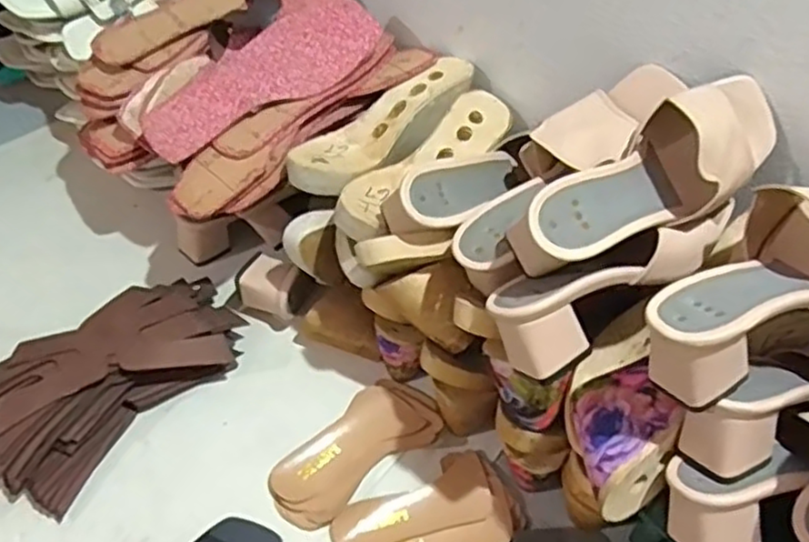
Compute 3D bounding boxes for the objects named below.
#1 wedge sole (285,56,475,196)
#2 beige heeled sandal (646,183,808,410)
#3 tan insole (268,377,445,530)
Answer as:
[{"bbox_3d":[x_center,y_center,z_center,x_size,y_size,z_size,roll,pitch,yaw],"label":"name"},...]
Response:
[{"bbox_3d":[-0.026,-0.151,0.717,0.090,0.055,0.221,38,57,23],"label":"wedge sole"},{"bbox_3d":[0.259,0.004,0.480,0.234,0.085,0.093,-32,60,-27],"label":"beige heeled sandal"},{"bbox_3d":[-0.044,0.175,0.694,0.084,0.017,0.181,39,57,23],"label":"tan insole"}]

